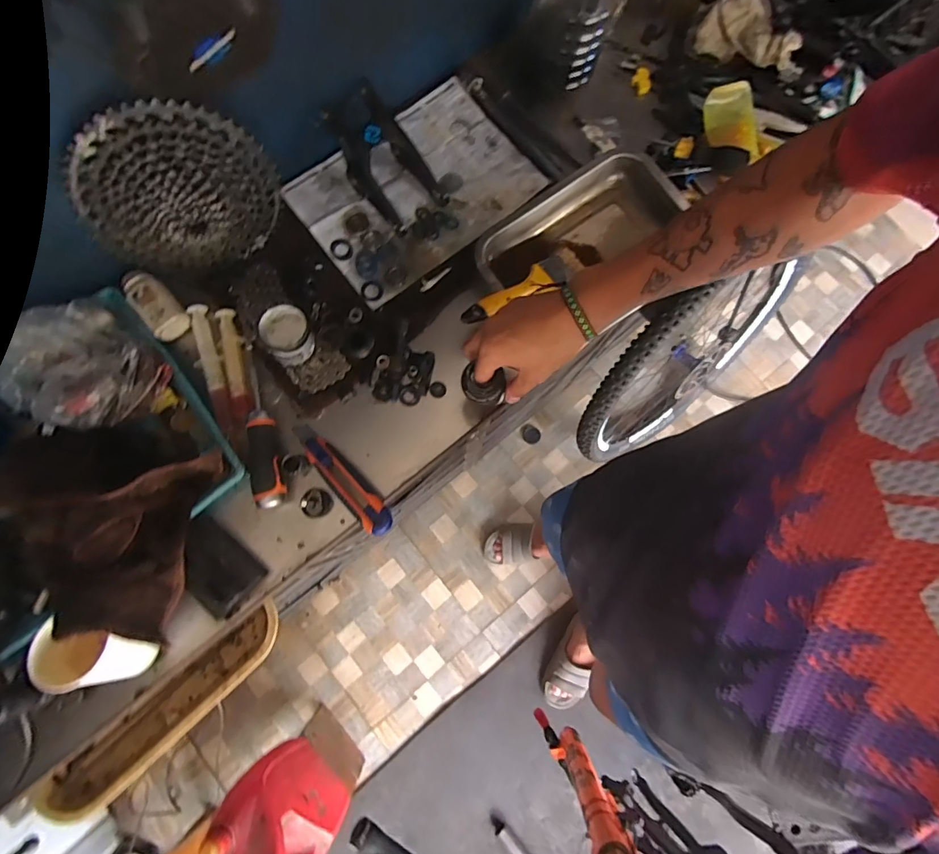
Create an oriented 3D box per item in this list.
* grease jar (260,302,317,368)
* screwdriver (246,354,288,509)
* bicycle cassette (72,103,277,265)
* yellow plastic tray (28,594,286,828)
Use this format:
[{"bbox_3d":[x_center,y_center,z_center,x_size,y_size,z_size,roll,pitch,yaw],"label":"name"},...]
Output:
[{"bbox_3d":[-0.217,-0.109,0.544,0.055,0.047,0.056,0,79,-1],"label":"grease jar"},{"bbox_3d":[-0.252,0.006,0.542,0.040,0.031,0.182,-15,80,-4],"label":"screwdriver"},{"bbox_3d":[-0.301,-0.233,0.494,0.193,0.187,0.064,-21,80,-5],"label":"bicycle cassette"},{"bbox_3d":[-0.385,0.364,0.593,0.347,0.048,0.071,-42,83,-8],"label":"yellow plastic tray"}]

